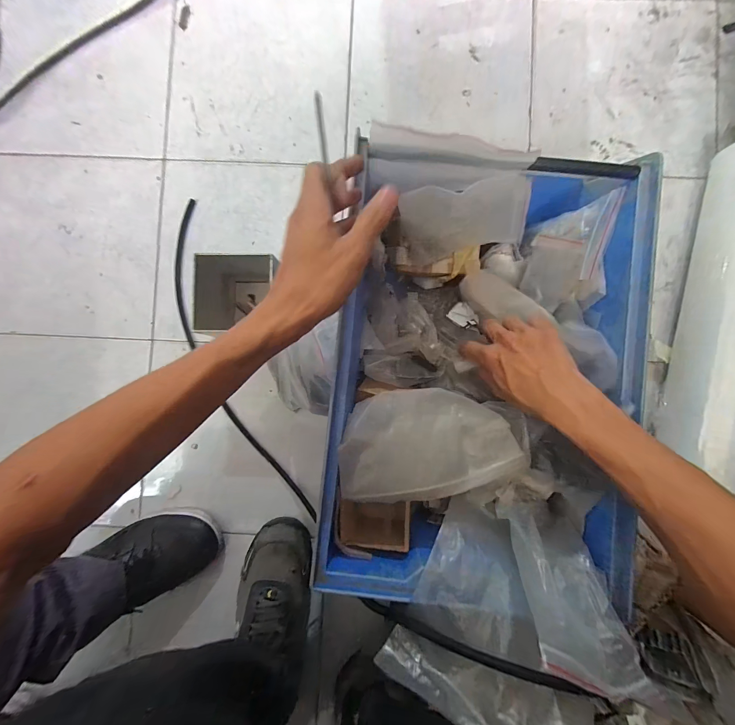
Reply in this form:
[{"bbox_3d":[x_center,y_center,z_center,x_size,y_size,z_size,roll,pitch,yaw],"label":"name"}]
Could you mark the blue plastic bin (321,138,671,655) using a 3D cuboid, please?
[{"bbox_3d":[0.113,0.001,0.391,0.294,0.172,0.488,5,90,-2],"label":"blue plastic bin"}]

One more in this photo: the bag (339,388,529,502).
[{"bbox_3d":[0.066,0.084,0.330,0.185,0.028,0.107,-5,88,1],"label":"bag"}]

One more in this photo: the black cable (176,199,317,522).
[{"bbox_3d":[-0.230,0.009,0.518,0.091,0.022,0.557,-22,88,0],"label":"black cable"}]

